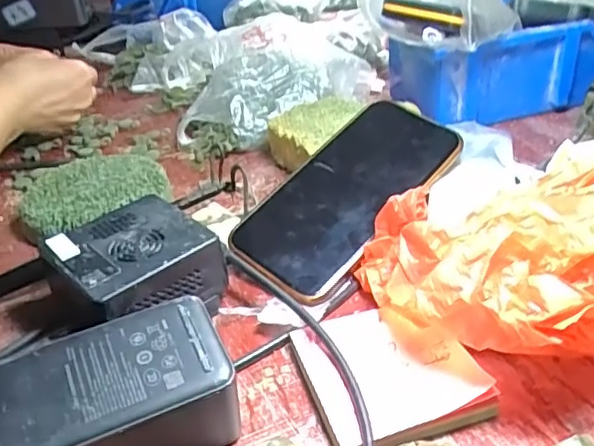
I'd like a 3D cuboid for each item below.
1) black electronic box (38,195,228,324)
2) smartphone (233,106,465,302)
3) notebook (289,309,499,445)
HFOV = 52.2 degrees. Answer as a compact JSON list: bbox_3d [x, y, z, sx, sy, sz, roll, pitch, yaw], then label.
[{"bbox_3d":[-0.090,0.032,0.343,0.079,0.050,0.083,-29,39,-33],"label":"black electronic box"},{"bbox_3d":[0.033,-0.023,0.396,0.080,0.010,0.164,29,60,30],"label":"smartphone"},{"bbox_3d":[0.043,0.072,0.295,0.074,0.016,0.084,-14,33,-14],"label":"notebook"}]

